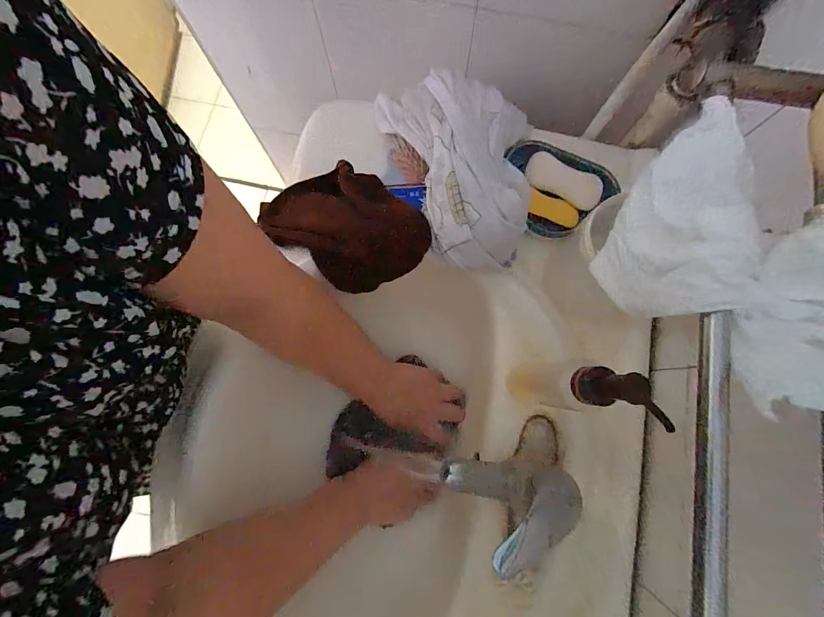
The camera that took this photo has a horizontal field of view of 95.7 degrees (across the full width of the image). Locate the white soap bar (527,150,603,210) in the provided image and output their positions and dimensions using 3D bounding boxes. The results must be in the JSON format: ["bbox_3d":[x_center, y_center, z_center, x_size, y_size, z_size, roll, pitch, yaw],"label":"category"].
[{"bbox_3d":[0.170,-0.143,0.418,0.086,0.017,0.036,24,79,4],"label":"white soap bar"}]

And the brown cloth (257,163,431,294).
[{"bbox_3d":[-0.065,-0.085,0.407,0.153,0.051,0.112,44,81,8],"label":"brown cloth"}]

